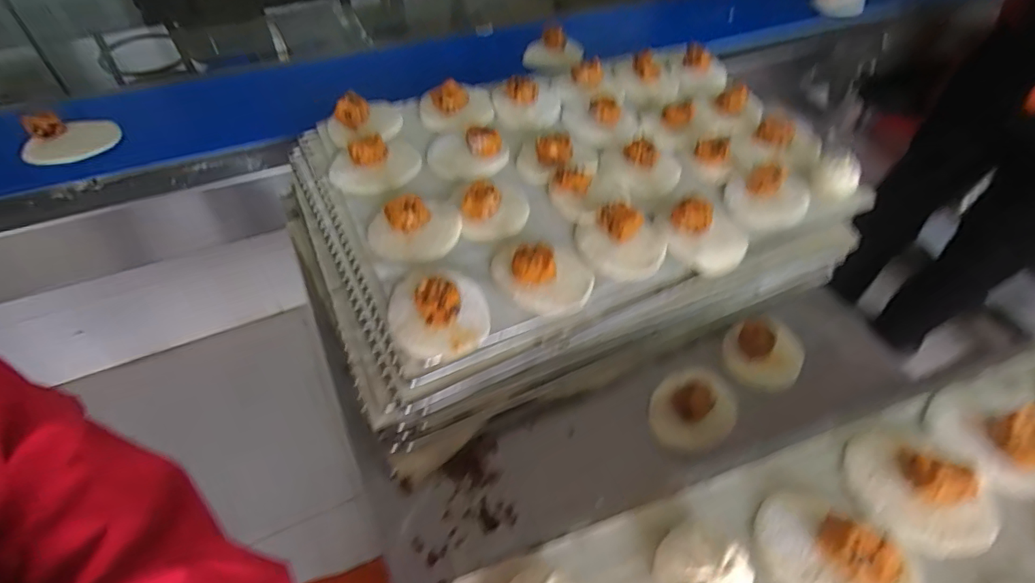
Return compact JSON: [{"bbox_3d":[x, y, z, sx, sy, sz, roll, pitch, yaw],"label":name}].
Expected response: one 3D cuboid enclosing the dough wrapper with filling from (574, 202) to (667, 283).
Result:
[{"bbox_3d":[0.112,-0.056,0.557,0.095,0.033,0.083,3,51,-2],"label":"dough wrapper with filling"}]

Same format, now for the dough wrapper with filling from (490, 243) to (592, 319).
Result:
[{"bbox_3d":[0.025,-0.025,0.528,0.102,0.033,0.088,9,51,4],"label":"dough wrapper with filling"}]

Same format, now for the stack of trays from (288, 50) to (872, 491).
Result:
[{"bbox_3d":[0.065,-0.116,0.671,0.631,0.136,0.432,-22,56,-19],"label":"stack of trays"}]

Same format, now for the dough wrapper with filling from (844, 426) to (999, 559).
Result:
[{"bbox_3d":[0.293,0.139,0.383,0.087,0.038,0.091,2,51,-2],"label":"dough wrapper with filling"}]

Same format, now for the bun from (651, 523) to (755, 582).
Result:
[{"bbox_3d":[0.116,0.176,0.332,0.057,0.043,0.056,21,53,13],"label":"bun"}]

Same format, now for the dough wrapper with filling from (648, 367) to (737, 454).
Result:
[{"bbox_3d":[0.181,0.123,0.554,0.077,0.027,0.092,37,58,23],"label":"dough wrapper with filling"}]

